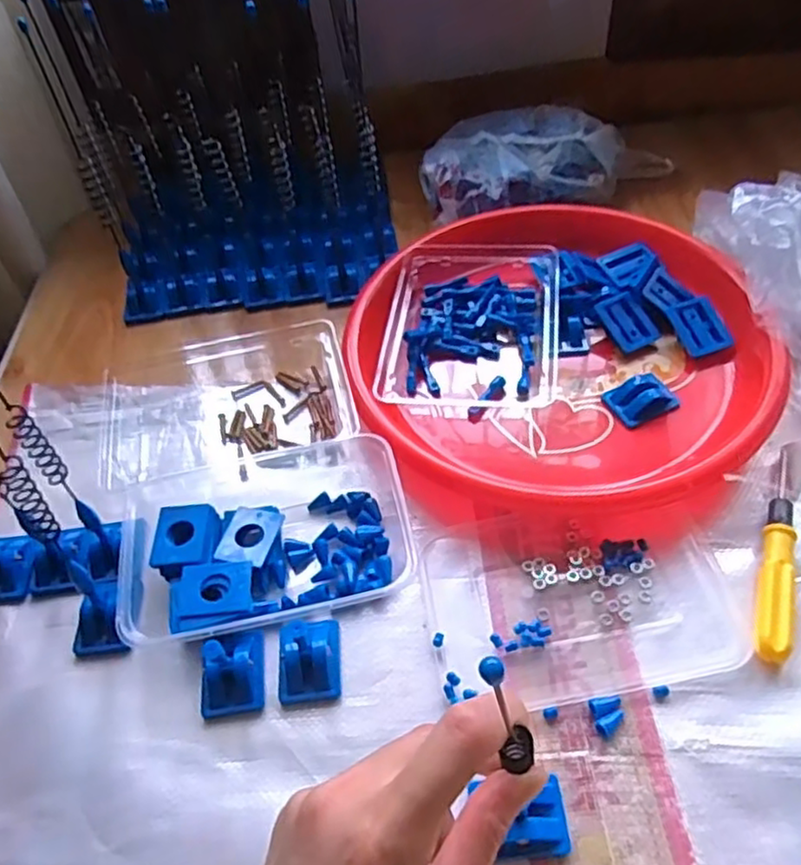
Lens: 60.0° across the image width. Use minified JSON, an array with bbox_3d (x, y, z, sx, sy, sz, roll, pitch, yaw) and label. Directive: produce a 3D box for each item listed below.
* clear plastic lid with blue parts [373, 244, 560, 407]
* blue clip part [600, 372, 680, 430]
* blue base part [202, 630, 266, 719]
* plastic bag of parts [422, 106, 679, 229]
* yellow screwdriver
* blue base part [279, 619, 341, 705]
[{"bbox_3d":[0.055,-0.077,0.520,0.121,0.035,0.166,3,51,9],"label":"clear plastic lid with blue parts"},{"bbox_3d":[0.165,-0.024,0.474,0.043,0.019,0.031,-21,51,-11],"label":"blue clip part"},{"bbox_3d":[-0.092,0.129,0.376,0.032,0.021,0.042,-8,50,-1],"label":"blue base part"},{"bbox_3d":[0.130,-0.252,0.638,0.231,0.055,0.115,-21,51,-11],"label":"plastic bag of parts"},{"bbox_3d":[0.217,0.065,0.398,0.016,0.016,0.142,14,53,17],"label":"yellow screwdriver"},{"bbox_3d":[-0.051,0.122,0.379,0.033,0.018,0.043,-6,50,1],"label":"blue base part"}]

